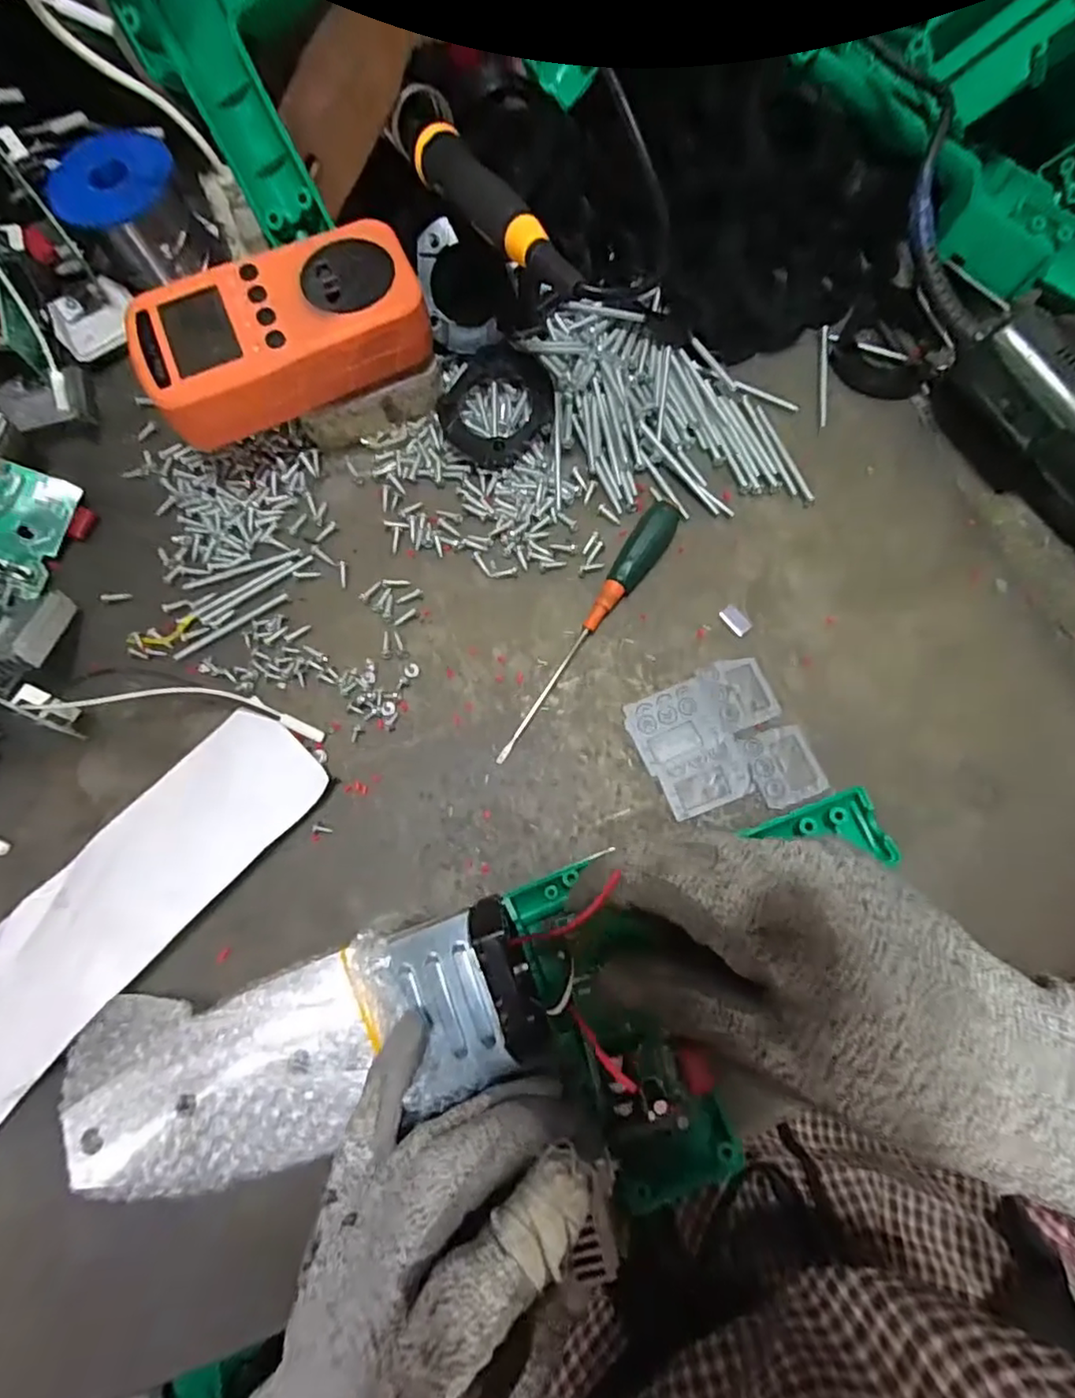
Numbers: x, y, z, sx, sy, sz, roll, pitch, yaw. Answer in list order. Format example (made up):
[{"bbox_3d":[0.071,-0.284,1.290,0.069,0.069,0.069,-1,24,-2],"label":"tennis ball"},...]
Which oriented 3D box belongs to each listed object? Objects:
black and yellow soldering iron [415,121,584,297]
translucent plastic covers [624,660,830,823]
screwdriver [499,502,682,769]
[{"bbox_3d":[-0.020,-0.208,0.260,0.021,0.015,0.129,-29,65,-5],"label":"black and yellow soldering iron"},{"bbox_3d":[0.085,0.021,0.283,0.069,0.004,0.071,-26,78,-5],"label":"translucent plastic covers"},{"bbox_3d":[0.024,-0.034,0.292,0.015,0.016,0.145,33,80,8],"label":"screwdriver"}]

